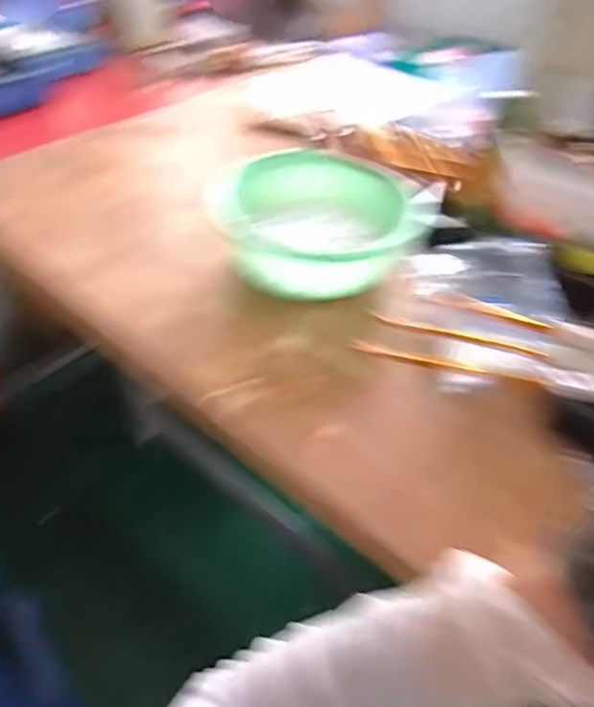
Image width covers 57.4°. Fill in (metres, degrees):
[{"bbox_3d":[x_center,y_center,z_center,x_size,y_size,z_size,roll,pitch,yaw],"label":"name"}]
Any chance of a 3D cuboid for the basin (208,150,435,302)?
[{"bbox_3d":[0.053,-0.220,0.879,0.363,0.115,0.311,-34,54,-31],"label":"basin"}]

